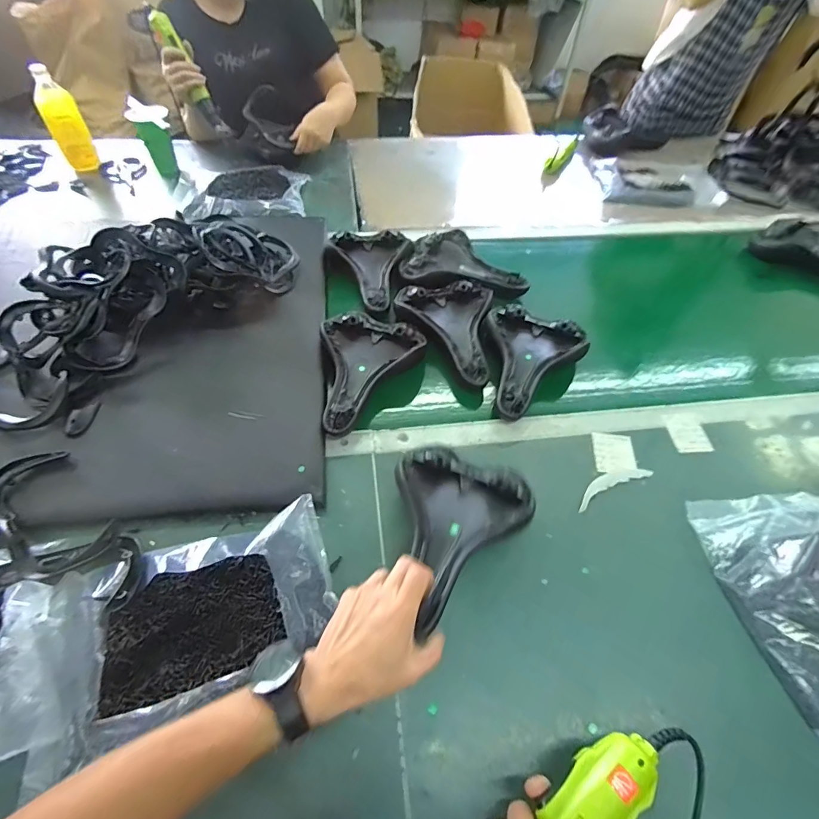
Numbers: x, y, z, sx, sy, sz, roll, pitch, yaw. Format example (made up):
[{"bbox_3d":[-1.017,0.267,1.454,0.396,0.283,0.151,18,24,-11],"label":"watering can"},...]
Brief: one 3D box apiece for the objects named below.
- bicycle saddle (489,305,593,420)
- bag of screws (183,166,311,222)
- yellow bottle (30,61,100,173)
[{"bbox_3d":[0.197,-0.075,0.732,0.171,0.050,0.229,15,54,10],"label":"bicycle saddle"},{"bbox_3d":[-0.387,-0.524,1.061,0.266,0.036,0.250,-2,53,-6],"label":"bag of screws"},{"bbox_3d":[-0.816,-0.680,1.041,0.076,0.206,0.076,-26,59,-21],"label":"yellow bottle"}]

